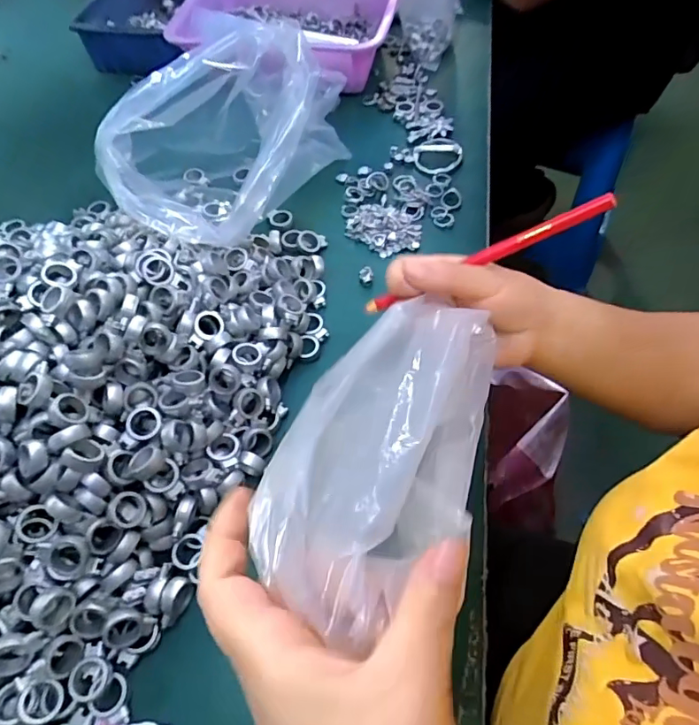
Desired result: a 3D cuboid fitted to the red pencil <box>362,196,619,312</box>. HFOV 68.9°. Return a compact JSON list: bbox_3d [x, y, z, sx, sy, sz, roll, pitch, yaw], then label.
[{"bbox_3d":[0.081,-0.064,0.325,0.167,0.010,0.011,-21,54,31],"label":"red pencil"}]

